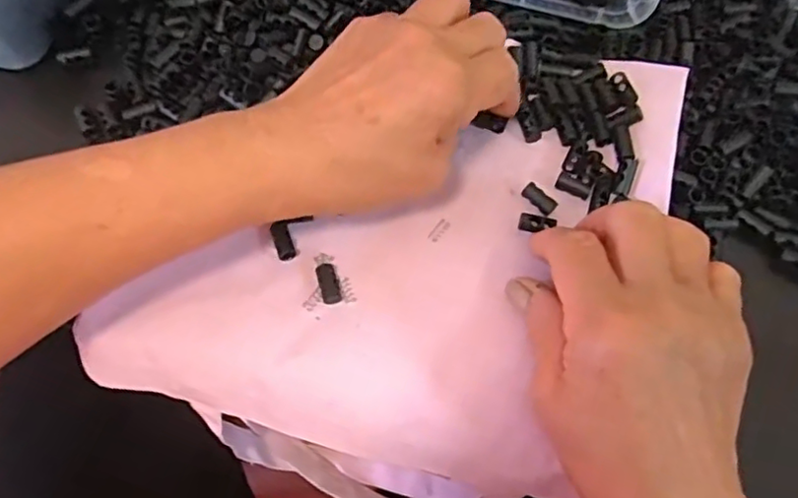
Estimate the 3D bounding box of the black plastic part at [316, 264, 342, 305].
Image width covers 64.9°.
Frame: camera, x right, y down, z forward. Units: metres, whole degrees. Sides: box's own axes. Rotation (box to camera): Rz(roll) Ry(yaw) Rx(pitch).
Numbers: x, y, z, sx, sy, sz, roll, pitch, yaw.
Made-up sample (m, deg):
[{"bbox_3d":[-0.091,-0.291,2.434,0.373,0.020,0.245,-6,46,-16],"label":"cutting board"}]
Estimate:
[{"bbox_3d":[-0.033,0.016,0.297,0.009,0.004,0.019,-13,66,-8],"label":"black plastic part"}]

